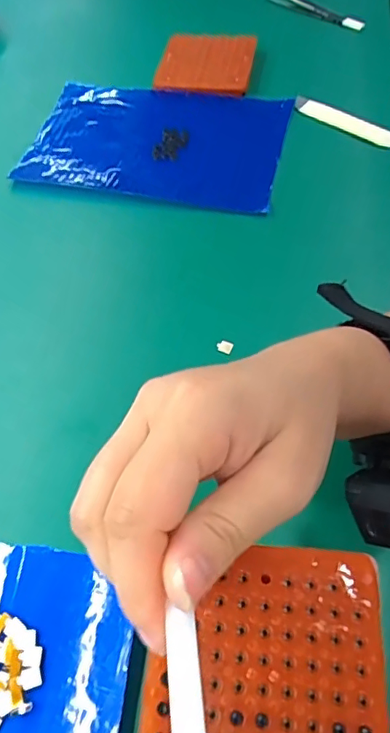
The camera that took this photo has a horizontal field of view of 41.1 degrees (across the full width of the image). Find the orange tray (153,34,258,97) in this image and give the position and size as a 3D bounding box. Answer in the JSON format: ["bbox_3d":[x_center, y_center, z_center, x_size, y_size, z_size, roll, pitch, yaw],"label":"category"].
[{"bbox_3d":[0.010,-0.293,0.501,0.091,0.021,0.068,8,60,8],"label":"orange tray"}]

